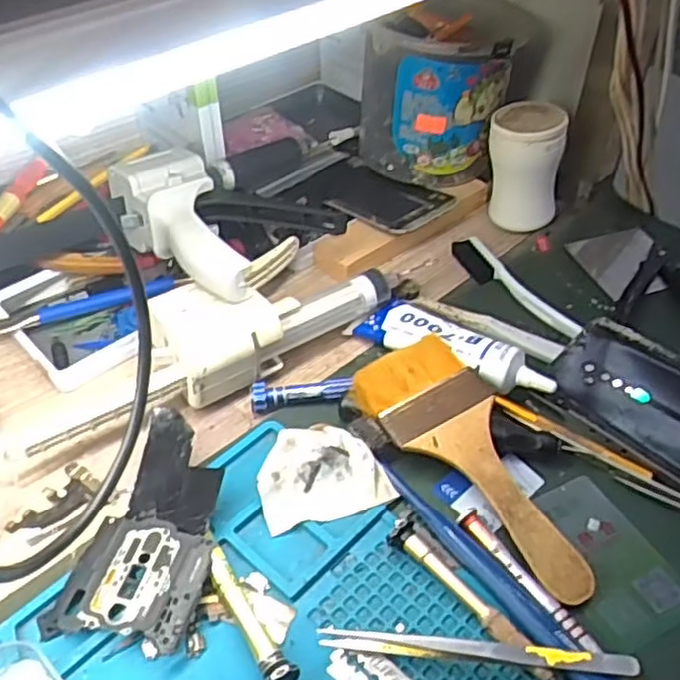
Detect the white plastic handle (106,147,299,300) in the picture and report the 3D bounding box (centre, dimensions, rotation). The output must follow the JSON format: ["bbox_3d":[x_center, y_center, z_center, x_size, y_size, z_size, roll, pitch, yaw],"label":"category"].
[{"bbox_3d":[-0.088,-0.077,0.481,0.081,0.048,0.150,-33,54,-30],"label":"white plastic handle"}]

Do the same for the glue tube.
[{"bbox_3d":[0.069,0.004,0.448,0.048,0.024,0.127,-34,55,-30],"label":"glue tube"}]

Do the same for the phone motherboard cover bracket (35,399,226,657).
[{"bbox_3d":[-0.088,0.093,0.360,0.066,0.022,0.114,15,46,13],"label":"phone motherboard cover bracket"}]

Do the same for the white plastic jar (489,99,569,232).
[{"bbox_3d":[0.139,-0.132,0.548,0.057,0.085,0.048,13,46,11],"label":"white plastic jar"}]

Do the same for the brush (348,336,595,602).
[{"bbox_3d":[0.075,0.064,0.387,0.063,0.024,0.160,-24,50,-24],"label":"brush"}]

